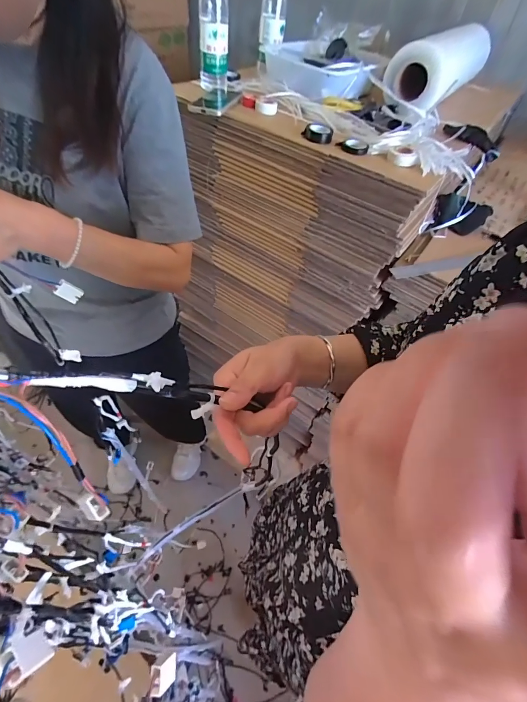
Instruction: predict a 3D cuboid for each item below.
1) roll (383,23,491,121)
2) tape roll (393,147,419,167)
[{"bbox_3d":[0.463,-0.744,0.879,0.120,0.125,0.445,33,57,19],"label":"roll"},{"bbox_3d":[0.273,-0.382,0.658,0.046,0.021,0.046,3,53,-3],"label":"tape roll"}]

